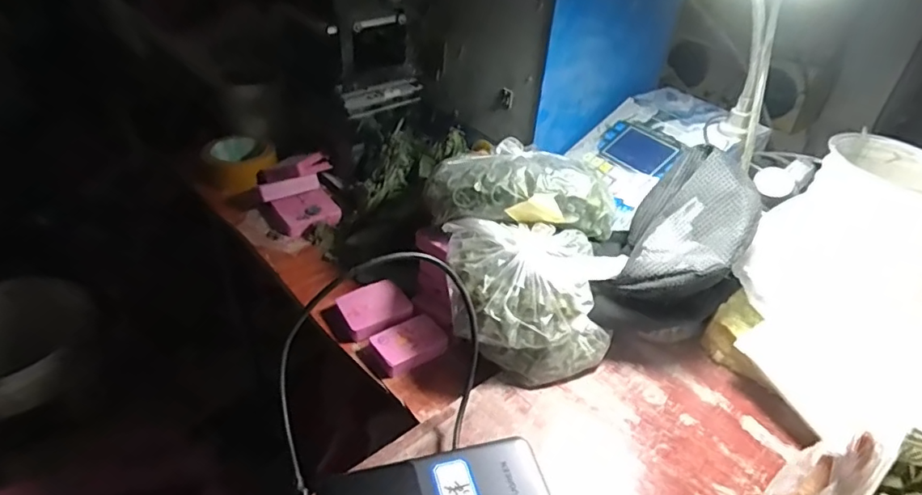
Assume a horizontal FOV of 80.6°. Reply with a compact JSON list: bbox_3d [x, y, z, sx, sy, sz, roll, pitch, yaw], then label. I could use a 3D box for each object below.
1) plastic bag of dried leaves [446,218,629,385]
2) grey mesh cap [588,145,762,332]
[{"bbox_3d":[0.068,0.045,0.518,0.161,0.094,0.120,2,38,-2],"label":"plastic bag of dried leaves"},{"bbox_3d":[0.210,0.006,0.521,0.105,0.133,0.157,26,43,26],"label":"grey mesh cap"}]

